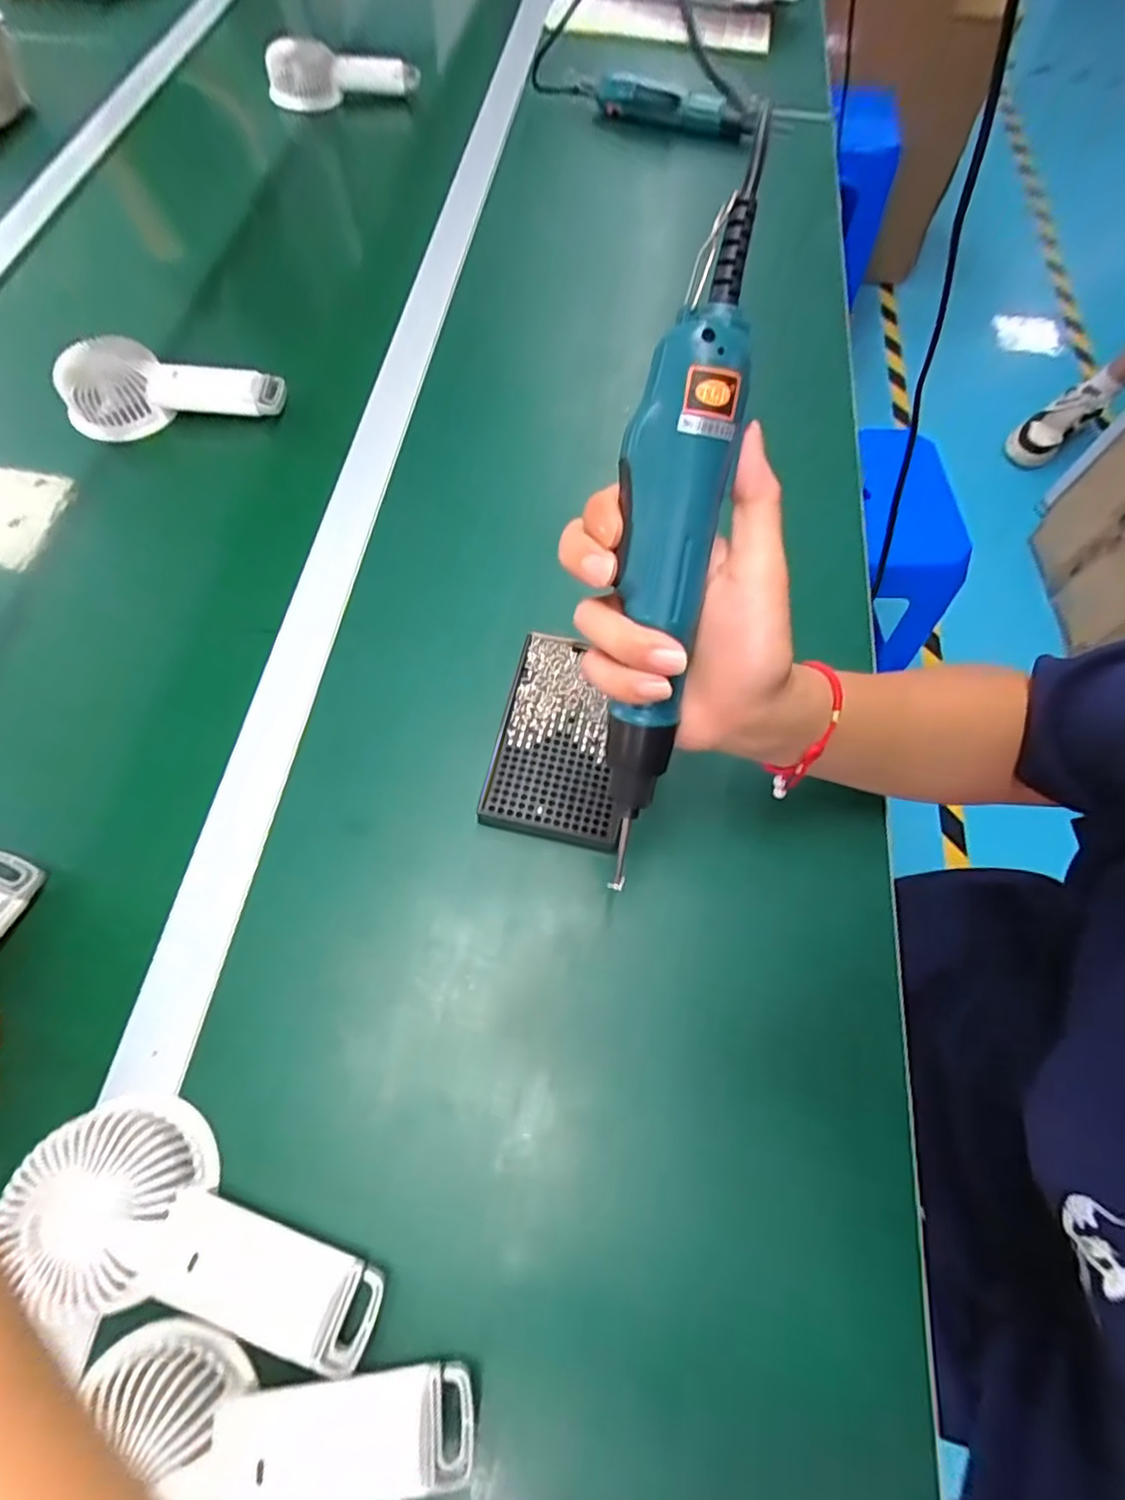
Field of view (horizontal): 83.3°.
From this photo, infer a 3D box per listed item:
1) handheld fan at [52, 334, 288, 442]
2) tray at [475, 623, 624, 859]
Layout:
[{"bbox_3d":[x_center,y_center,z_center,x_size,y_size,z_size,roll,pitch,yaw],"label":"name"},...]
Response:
[{"bbox_3d":[-0.349,-0.326,0.570,0.183,0.075,0.039,-7,27,-6],"label":"handheld fan"},{"bbox_3d":[0.002,-0.010,0.431,0.088,0.020,0.142,11,65,3],"label":"tray"}]

